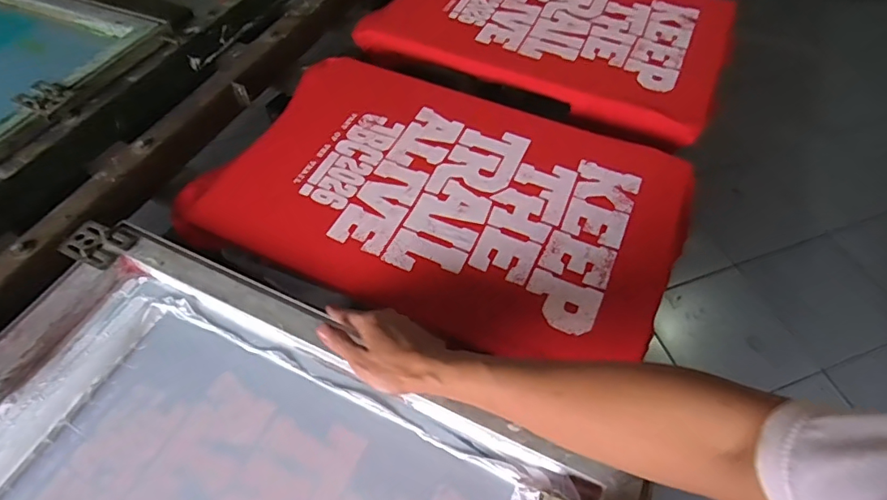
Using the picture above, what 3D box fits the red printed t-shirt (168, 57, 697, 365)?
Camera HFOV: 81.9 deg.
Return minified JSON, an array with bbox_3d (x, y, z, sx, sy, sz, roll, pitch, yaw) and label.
[{"bbox_3d":[-0.009,-0.079,0.732,0.650,0.054,0.409,22,58,13],"label":"red printed t-shirt"}]

